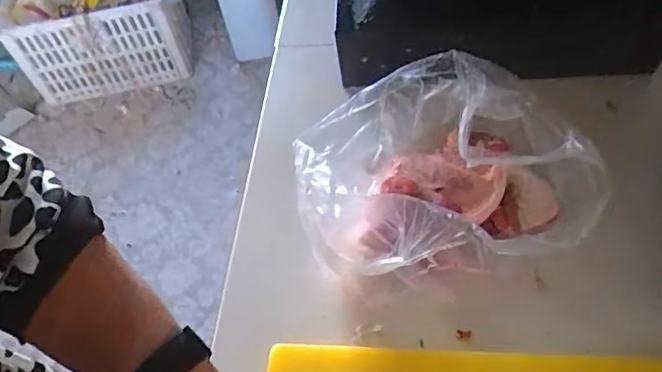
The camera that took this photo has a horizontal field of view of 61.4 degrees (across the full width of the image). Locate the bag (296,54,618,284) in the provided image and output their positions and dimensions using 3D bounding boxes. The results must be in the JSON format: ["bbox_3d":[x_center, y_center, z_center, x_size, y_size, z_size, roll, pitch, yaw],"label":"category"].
[{"bbox_3d":[0.096,-0.014,0.486,0.245,0.086,0.187,-5,53,2],"label":"bag"}]

